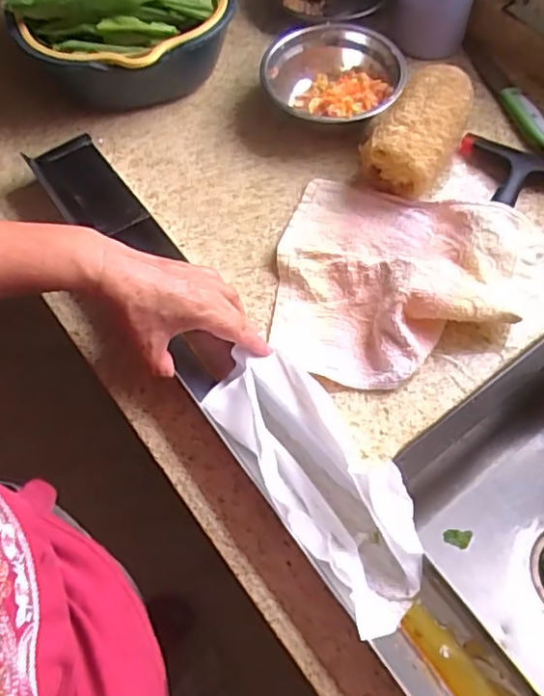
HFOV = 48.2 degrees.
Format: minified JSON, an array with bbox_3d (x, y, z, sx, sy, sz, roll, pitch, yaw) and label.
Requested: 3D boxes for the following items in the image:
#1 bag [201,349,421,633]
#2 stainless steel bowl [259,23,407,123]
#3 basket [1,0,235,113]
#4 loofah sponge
[{"bbox_3d":[0.034,0.093,0.456,0.081,0.075,0.223,-31,66,-13],"label":"bag"},{"bbox_3d":[0.066,-0.291,0.665,0.147,0.058,0.134,-1,63,2],"label":"stainless steel bowl"},{"bbox_3d":[-0.161,-0.367,0.673,0.225,0.127,0.234,-14,63,-5],"label":"basket"},{"bbox_3d":[0.145,-0.220,0.615,0.084,0.071,0.128,21,65,12],"label":"loofah sponge"}]

